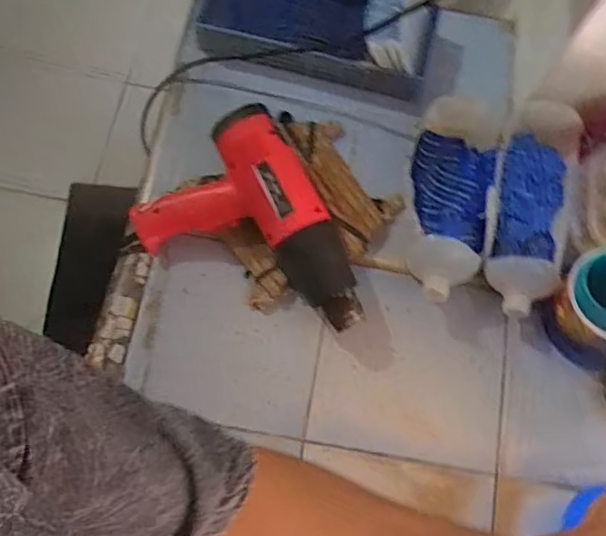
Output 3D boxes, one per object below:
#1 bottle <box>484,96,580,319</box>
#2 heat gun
[{"bbox_3d":[0.259,-0.068,0.657,0.084,0.061,0.259,17,72,3],"label":"bottle"},{"bbox_3d":[-0.059,-0.021,0.611,0.175,0.105,0.240,-29,76,-11],"label":"heat gun"}]

